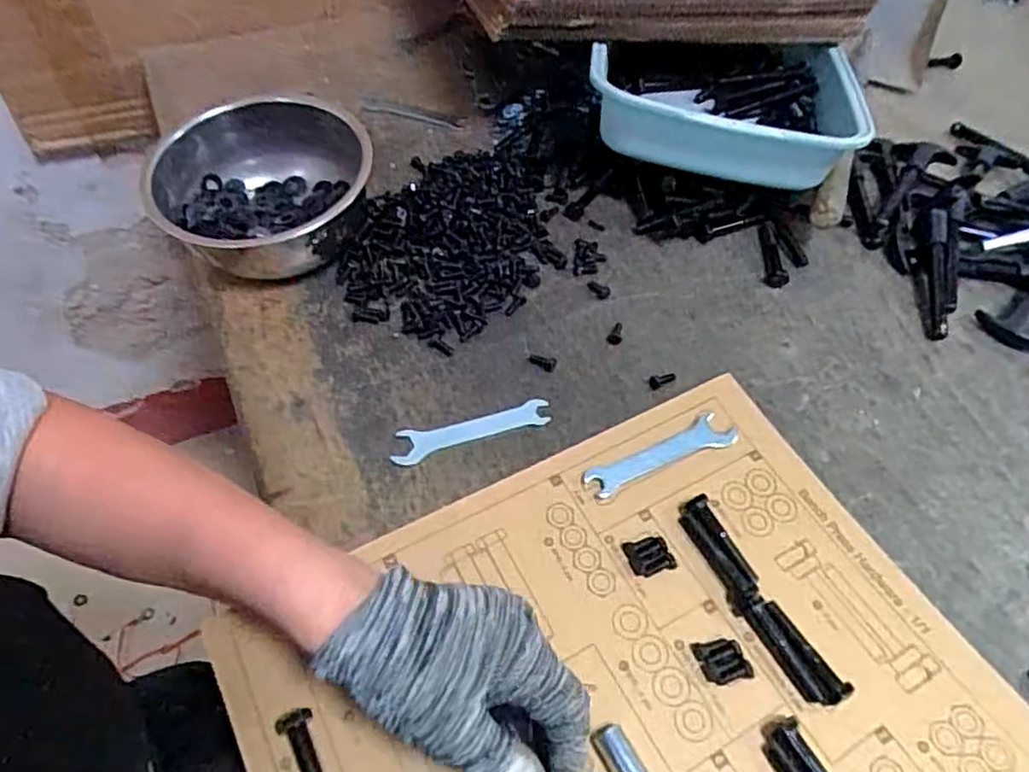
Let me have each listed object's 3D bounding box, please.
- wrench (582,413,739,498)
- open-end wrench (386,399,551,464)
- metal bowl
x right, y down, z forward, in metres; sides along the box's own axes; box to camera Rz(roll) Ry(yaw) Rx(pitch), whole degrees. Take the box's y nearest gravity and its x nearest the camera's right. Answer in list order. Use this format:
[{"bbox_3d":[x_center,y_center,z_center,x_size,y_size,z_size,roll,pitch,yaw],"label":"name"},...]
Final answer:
[{"bbox_3d":[0.098,0.047,0.449,0.109,0.007,0.024,-22,57,-20],"label":"wrench"},{"bbox_3d":[-0.029,0.031,0.462,0.110,0.005,0.024,-12,54,-14],"label":"open-end wrench"},{"bbox_3d":[-0.195,-0.147,0.529,0.151,0.082,0.147,-11,54,-13],"label":"metal bowl"}]

